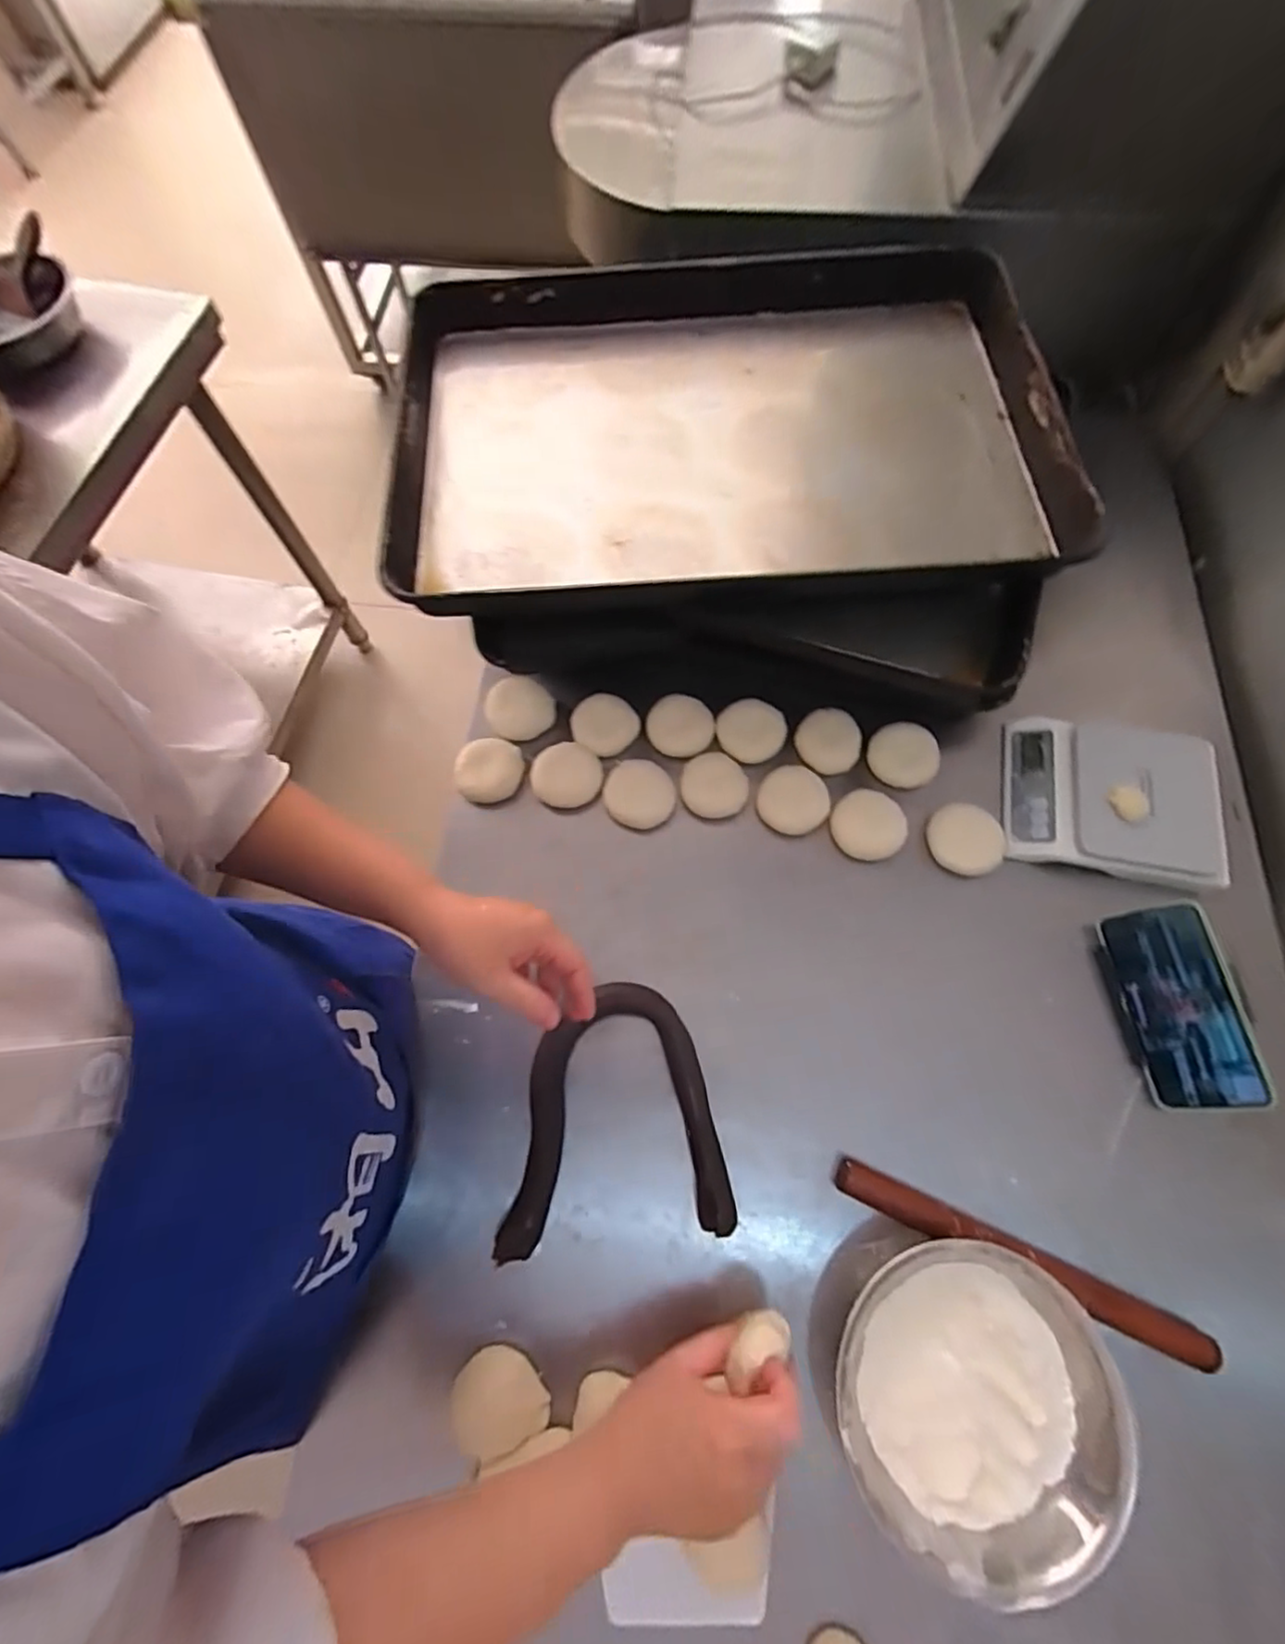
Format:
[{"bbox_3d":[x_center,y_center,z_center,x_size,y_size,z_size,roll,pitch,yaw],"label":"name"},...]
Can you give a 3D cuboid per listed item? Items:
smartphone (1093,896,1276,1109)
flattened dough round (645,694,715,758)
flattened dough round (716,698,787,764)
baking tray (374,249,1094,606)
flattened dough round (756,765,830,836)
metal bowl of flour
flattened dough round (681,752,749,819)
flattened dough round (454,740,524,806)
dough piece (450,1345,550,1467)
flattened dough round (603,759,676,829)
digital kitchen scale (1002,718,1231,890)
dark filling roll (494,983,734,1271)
[{"bbox_3d":[0.449,0.153,0.536,0.077,0.013,0.159,-23,63,40],"label":"smartphone"},{"bbox_3d":[0.040,-0.100,0.662,0.066,0.015,0.062,-1,69,1],"label":"flattened dough round"},{"bbox_3d":[0.110,-0.094,0.652,0.069,0.014,0.063,-1,69,1],"label":"flattened dough round"},{"bbox_3d":[0.073,-0.378,0.617,0.598,0.054,0.406,-3,69,0],"label":"baking tray"},{"bbox_3d":[0.149,-0.020,0.630,0.065,0.017,0.068,-1,69,1],"label":"flattened dough round"},{"bbox_3d":[0.223,0.400,0.443,0.168,0.083,0.184,-1,69,1],"label":"metal bowl of flour"},{"bbox_3d":[0.072,-0.036,0.638,0.066,0.016,0.060,-1,69,1],"label":"flattened dough round"},{"bbox_3d":[-0.154,-0.053,0.647,0.065,0.016,0.066,-1,69,1],"label":"flattened dough round"},{"bbox_3d":[-0.104,0.418,0.463,0.063,0.036,0.055,-12,69,-3],"label":"dough piece"},{"bbox_3d":[-0.003,-0.029,0.638,0.068,0.026,0.068,-1,69,1],"label":"flattened dough round"},{"bbox_3d":[0.450,-0.021,0.618,0.180,0.045,0.145,11,69,6],"label":"digital kitchen scale"},{"bbox_3d":[-0.030,0.240,0.533,0.190,0.028,0.190,-1,69,1],"label":"dark filling roll"}]

